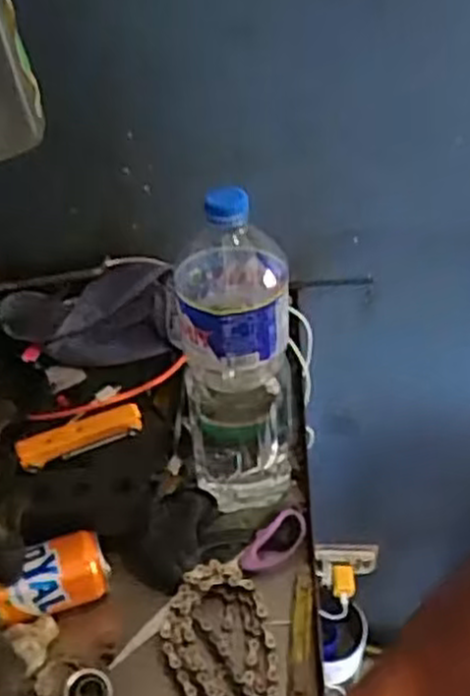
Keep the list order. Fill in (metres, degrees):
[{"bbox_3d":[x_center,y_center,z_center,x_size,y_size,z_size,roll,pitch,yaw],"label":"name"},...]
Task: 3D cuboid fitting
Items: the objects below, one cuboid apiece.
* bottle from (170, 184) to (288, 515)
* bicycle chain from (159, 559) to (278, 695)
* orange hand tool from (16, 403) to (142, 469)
[{"bbox_3d":[0.004,0.009,0.644,0.100,0.305,0.093,3,40,4],"label":"bottle"},{"bbox_3d":[-0.009,0.237,0.591,0.081,0.019,0.156,-10,41,-11],"label":"bicycle chain"},{"bbox_3d":[-0.140,0.077,0.690,0.110,0.017,0.032,-17,42,-18],"label":"orange hand tool"}]

